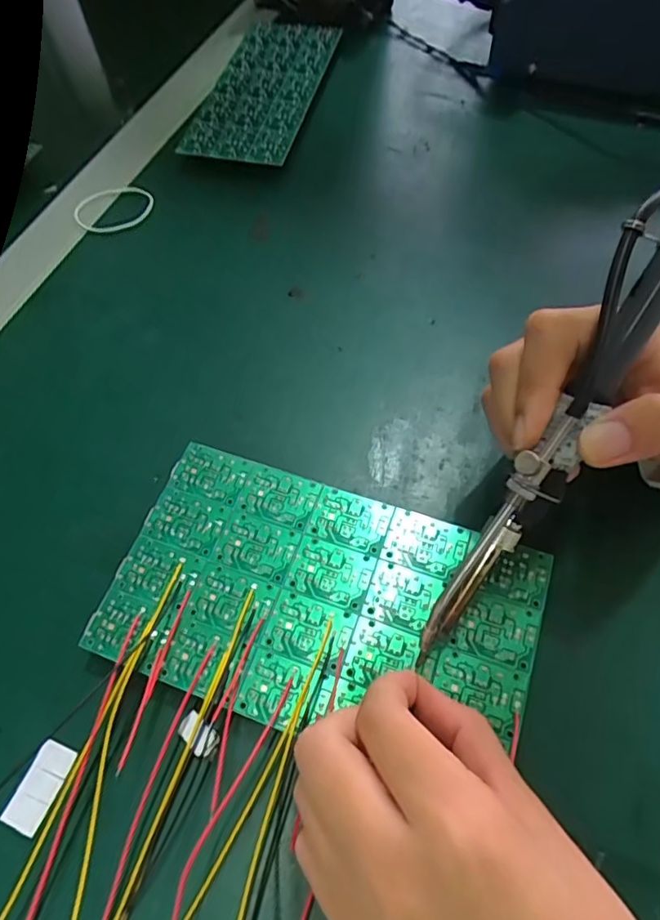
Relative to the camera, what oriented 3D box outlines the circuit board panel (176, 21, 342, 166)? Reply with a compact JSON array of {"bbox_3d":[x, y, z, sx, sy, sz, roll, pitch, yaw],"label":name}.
[{"bbox_3d":[-0.048,-0.277,0.415,0.076,0.004,0.173,11,64,10],"label":"circuit board panel"}]

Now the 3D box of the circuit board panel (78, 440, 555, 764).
[{"bbox_3d":[-0.004,0.061,0.241,0.173,0.014,0.101,17,64,12],"label":"circuit board panel"}]

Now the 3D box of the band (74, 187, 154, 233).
[{"bbox_3d":[-0.145,-0.168,0.376,0.051,0.007,0.038,-2,62,2],"label":"band"}]

